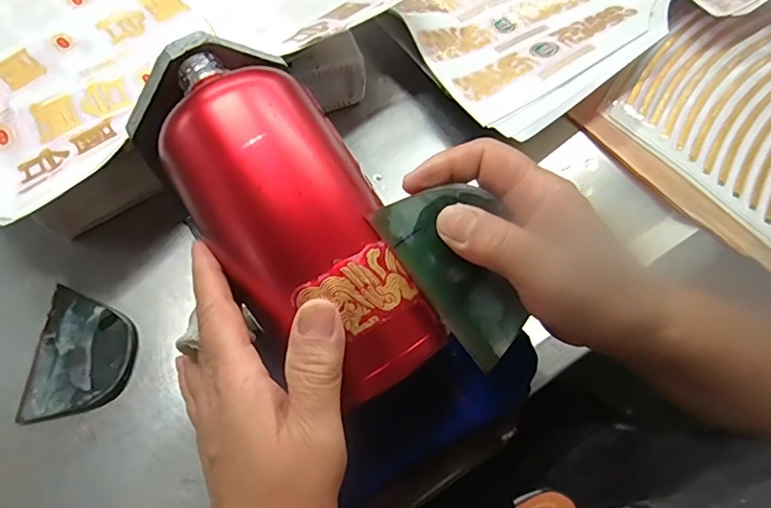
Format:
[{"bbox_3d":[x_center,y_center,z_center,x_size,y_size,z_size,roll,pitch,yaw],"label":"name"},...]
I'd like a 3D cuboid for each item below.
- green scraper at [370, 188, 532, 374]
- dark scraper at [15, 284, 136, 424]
[{"bbox_3d":[0.039,0.005,0.251,0.049,0.006,0.087,-37,94,4],"label":"green scraper"},{"bbox_3d":[-0.188,0.063,0.337,0.059,0.010,0.080,5,69,-2],"label":"dark scraper"}]

